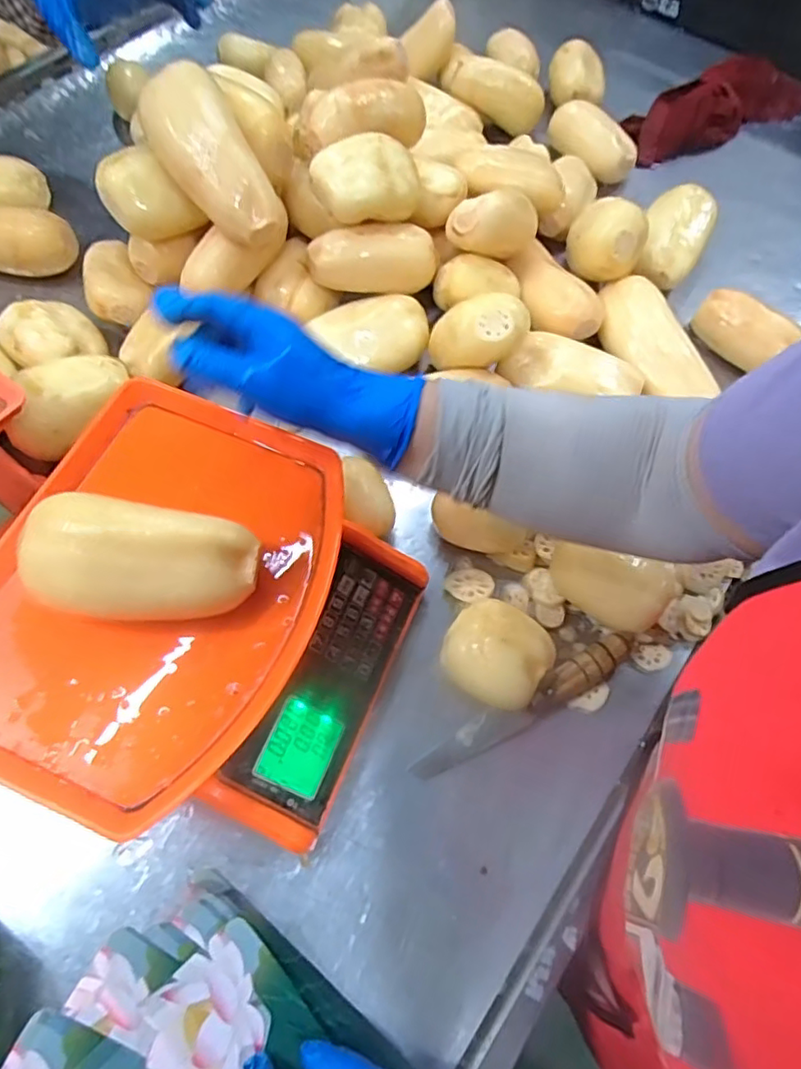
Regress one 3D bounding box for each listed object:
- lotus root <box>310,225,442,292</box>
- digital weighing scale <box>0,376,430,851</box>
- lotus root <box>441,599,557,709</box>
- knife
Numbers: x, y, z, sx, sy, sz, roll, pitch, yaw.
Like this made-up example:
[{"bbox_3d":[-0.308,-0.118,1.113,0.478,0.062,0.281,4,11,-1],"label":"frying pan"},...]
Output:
[{"bbox_3d":[-0.028,-0.279,0.599,0.128,0.056,0.049,-10,67,-7],"label":"lotus root"},{"bbox_3d":[-0.147,0.059,0.444,0.270,0.105,0.277,22,67,8],"label":"digital weighing scale"},{"bbox_3d":[0.075,0.097,0.484,0.079,0.062,0.072,1,66,-2],"label":"lotus root"},{"bbox_3d":[0.106,0.138,0.490,0.213,0.026,0.030,-26,69,-13],"label":"knife"}]

